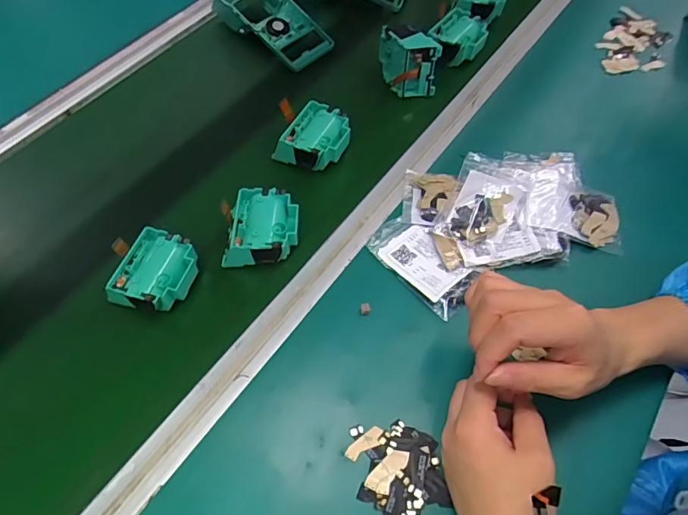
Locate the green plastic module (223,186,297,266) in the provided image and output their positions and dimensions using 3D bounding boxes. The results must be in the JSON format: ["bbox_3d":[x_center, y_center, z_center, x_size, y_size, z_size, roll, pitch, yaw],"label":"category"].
[{"bbox_3d":[-0.084,-0.029,0.489,0.074,0.041,0.077,6,59,5],"label":"green plastic module"}]

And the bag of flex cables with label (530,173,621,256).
[{"bbox_3d":[0.247,-0.049,0.497,0.094,0.013,0.073,16,58,6],"label":"bag of flex cables with label"}]

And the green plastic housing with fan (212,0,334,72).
[{"bbox_3d":[-0.112,-0.355,0.692,0.203,0.061,0.095,38,67,21],"label":"green plastic housing with fan"}]

